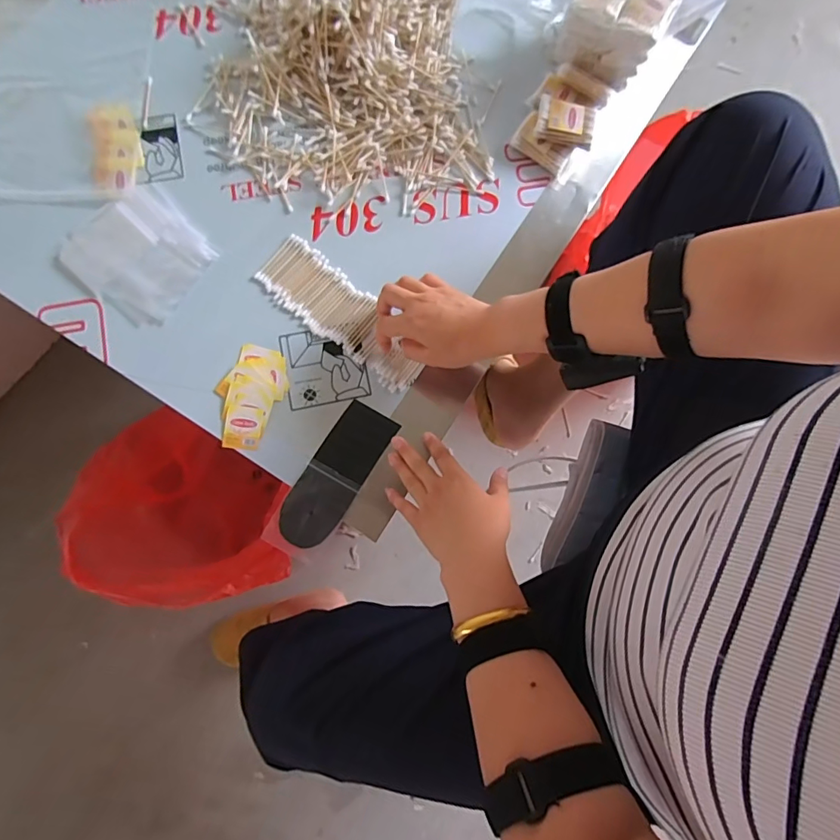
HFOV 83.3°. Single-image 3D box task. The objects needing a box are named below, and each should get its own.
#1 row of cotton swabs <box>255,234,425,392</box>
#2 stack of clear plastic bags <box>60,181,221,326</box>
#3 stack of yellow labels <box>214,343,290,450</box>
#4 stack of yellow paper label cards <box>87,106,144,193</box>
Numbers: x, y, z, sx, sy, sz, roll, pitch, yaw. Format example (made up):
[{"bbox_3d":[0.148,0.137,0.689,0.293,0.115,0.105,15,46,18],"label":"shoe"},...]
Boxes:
[{"bbox_3d":[-0.092,-0.122,0.552,0.075,0.005,0.222,-44,85,-7],"label":"row of cotton swabs"},{"bbox_3d":[-0.323,-0.192,0.543,0.144,0.013,0.131,42,81,5],"label":"stack of clear plastic bags"},{"bbox_3d":[-0.191,-0.027,0.525,0.066,0.004,0.114,24,80,2],"label":"stack of yellow labels"},{"bbox_3d":[-0.365,-0.326,0.566,0.055,0.007,0.121,-13,81,-5],"label":"stack of yellow paper label cards"}]

